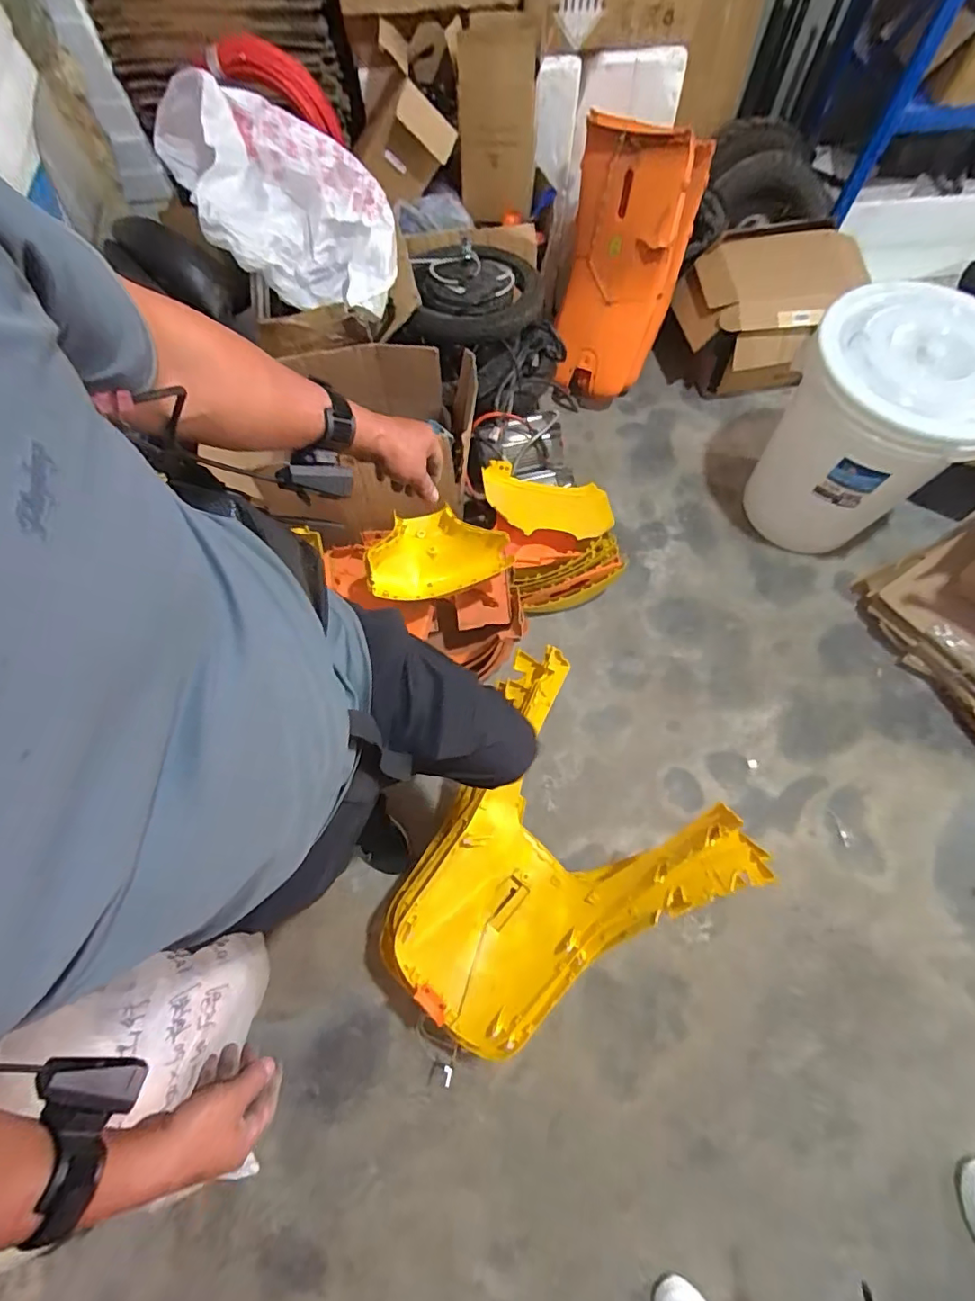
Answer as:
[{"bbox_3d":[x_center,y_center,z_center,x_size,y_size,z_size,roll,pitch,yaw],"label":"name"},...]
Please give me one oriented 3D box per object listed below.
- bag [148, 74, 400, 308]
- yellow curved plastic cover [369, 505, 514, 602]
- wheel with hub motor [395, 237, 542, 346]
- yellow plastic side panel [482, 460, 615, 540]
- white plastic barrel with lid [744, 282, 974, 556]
[{"bbox_3d":[-0.436,-0.970,1.131,0.419,0.282,0.342,-19,70,-7],"label":"bag"},{"bbox_3d":[-0.111,-0.222,1.121,0.295,0.101,0.190,-14,69,-5],"label":"yellow curved plastic cover"},{"bbox_3d":[-0.029,-0.916,1.339,0.330,0.105,0.300,7,69,3],"label":"wheel with hub motor"},{"bbox_3d":[0.155,-0.376,1.341,0.334,0.072,0.190,9,69,4],"label":"yellow plastic side panel"},{"bbox_3d":[0.960,-0.550,1.366,0.420,0.542,0.392,29,72,11],"label":"white plastic barrel with lid"}]

